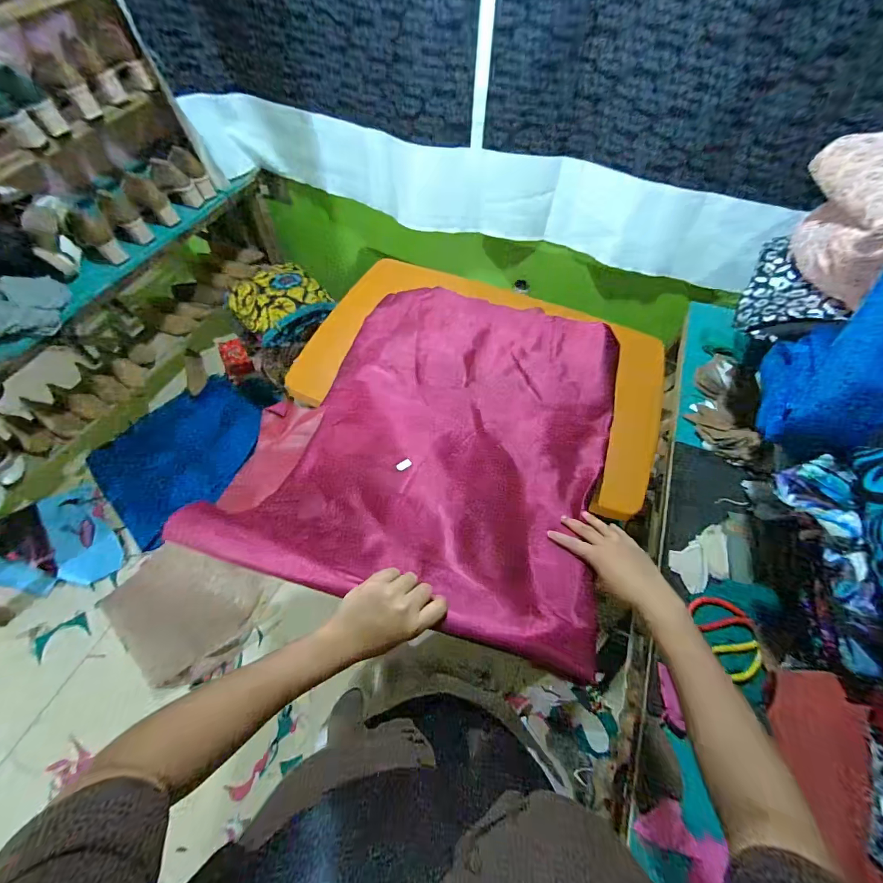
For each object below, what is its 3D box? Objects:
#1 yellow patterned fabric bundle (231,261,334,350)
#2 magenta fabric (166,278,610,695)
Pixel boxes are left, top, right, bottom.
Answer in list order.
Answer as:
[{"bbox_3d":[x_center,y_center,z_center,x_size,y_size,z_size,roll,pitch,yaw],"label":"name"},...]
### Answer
[{"bbox_3d":[-0.483,-0.423,1.183,0.247,0.117,0.237,1,61,-1],"label":"yellow patterned fabric bundle"},{"bbox_3d":[0.014,-0.059,0.648,0.534,0.205,0.679,21,62,10],"label":"magenta fabric"}]

